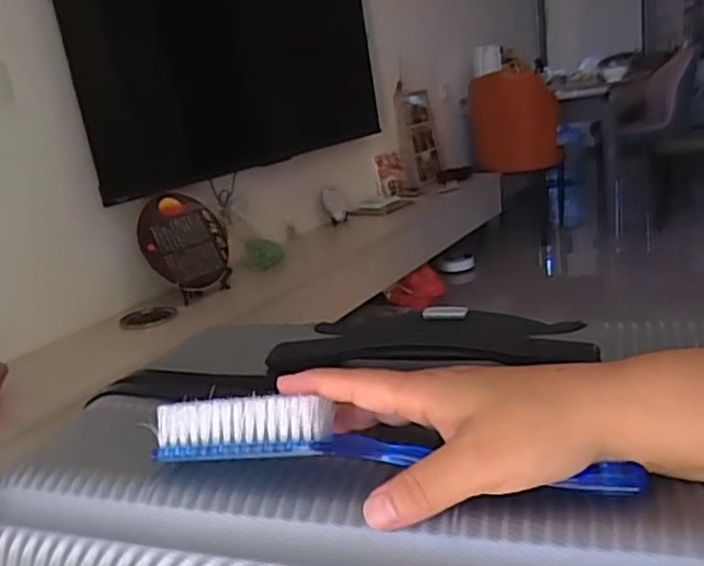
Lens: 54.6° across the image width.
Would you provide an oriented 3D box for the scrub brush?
[{"bbox_3d":[0.013,0.078,0.331,0.237,0.034,0.022,4,17,15],"label":"scrub brush"}]

